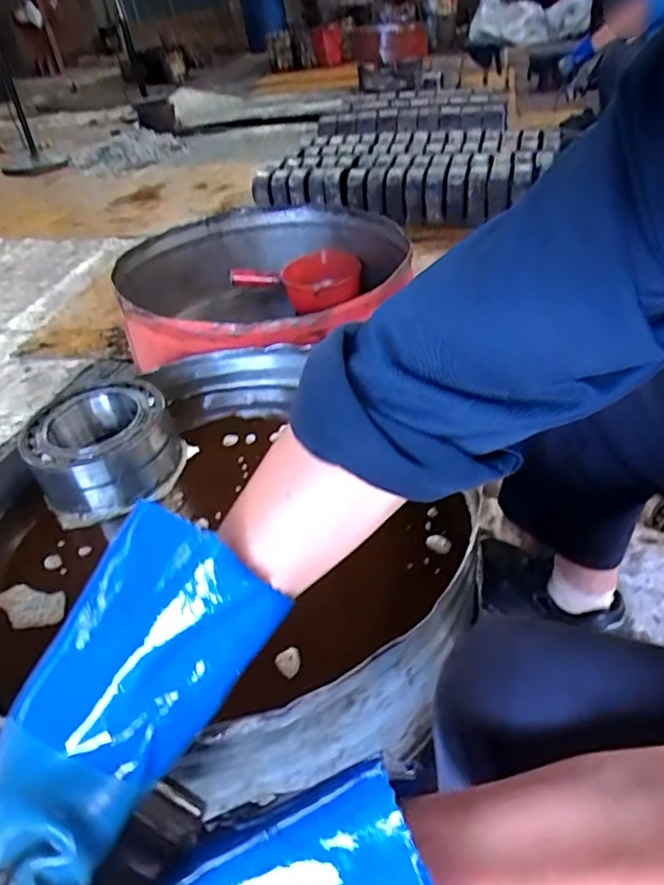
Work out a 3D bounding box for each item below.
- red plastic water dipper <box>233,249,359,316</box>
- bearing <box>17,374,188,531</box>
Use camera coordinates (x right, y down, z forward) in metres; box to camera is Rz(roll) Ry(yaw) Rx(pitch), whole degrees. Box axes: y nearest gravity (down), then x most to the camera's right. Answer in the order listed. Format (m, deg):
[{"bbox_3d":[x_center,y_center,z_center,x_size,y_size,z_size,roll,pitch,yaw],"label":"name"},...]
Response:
[{"bbox_3d":[-0.072,-0.367,1.326,0.294,0.081,0.158,20,46,30],"label":"red plastic water dipper"},{"bbox_3d":[-0.301,0.007,0.782,0.181,0.086,0.169,-25,42,-20],"label":"bearing"}]

